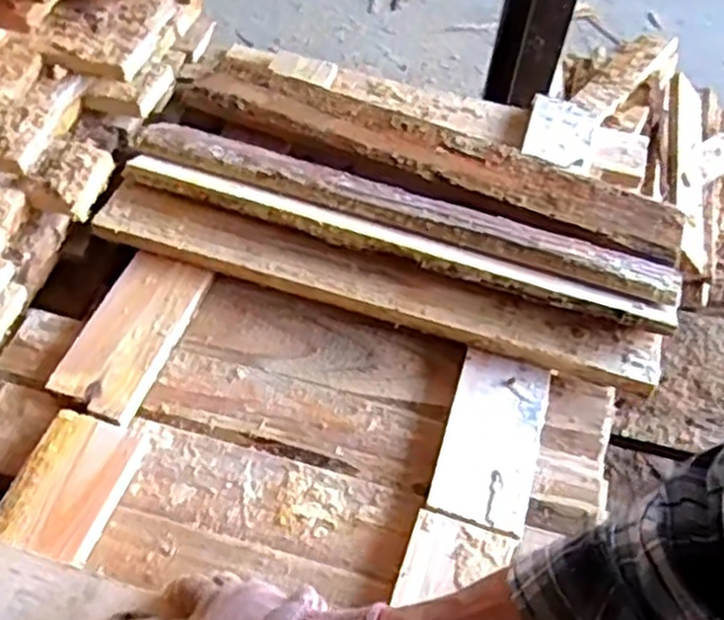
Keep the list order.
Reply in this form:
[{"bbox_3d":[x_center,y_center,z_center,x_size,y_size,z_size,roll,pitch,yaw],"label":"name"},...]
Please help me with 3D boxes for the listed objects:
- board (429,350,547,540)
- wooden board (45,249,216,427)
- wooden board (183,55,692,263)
[{"bbox_3d":[0.104,0.104,0.618,0.073,0.020,0.149,15,53,7],"label":"board"},{"bbox_3d":[-0.194,0.021,0.658,0.074,0.023,0.161,16,53,8],"label":"wooden board"},{"bbox_3d":[0.057,-0.160,0.759,0.505,0.018,0.069,21,54,12],"label":"wooden board"}]

